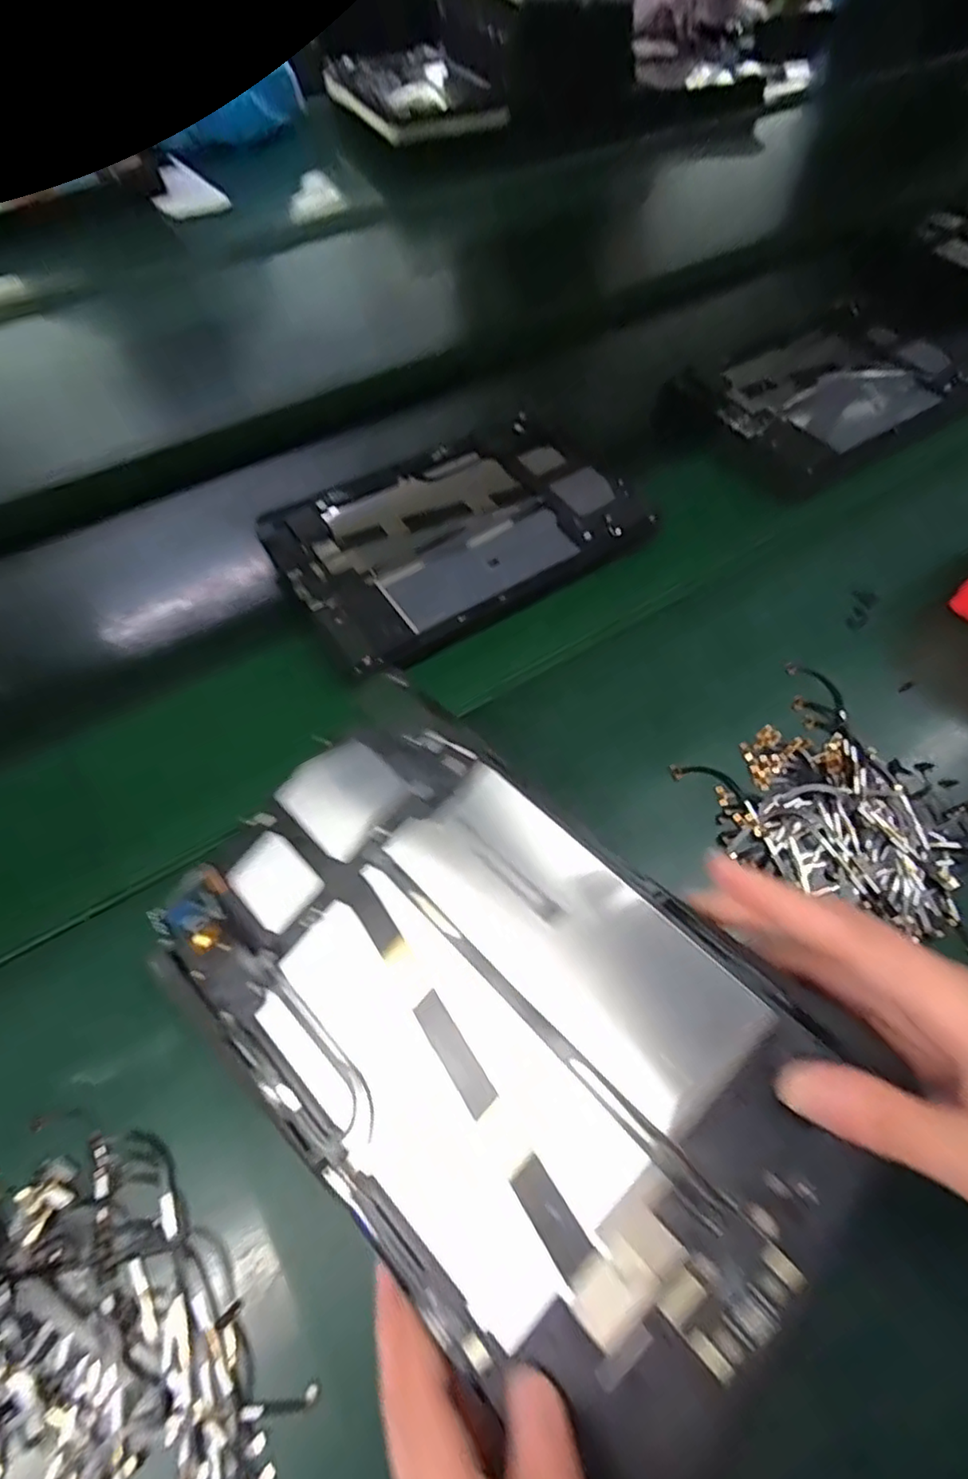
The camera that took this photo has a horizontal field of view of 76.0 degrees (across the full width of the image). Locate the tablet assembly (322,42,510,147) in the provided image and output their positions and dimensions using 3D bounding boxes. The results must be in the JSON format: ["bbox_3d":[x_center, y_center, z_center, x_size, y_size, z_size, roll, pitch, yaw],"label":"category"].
[{"bbox_3d":[-0.081,-0.805,0.770,0.173,0.028,0.256,-24,62,-14],"label":"tablet assembly"}]

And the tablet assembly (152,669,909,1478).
[{"bbox_3d":[-0.003,0.095,0.222,0.236,0.006,0.154,37,83,22],"label":"tablet assembly"}]

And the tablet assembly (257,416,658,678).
[{"bbox_3d":[-0.016,-0.147,0.428,0.240,0.009,0.164,-27,63,-15],"label":"tablet assembly"}]

